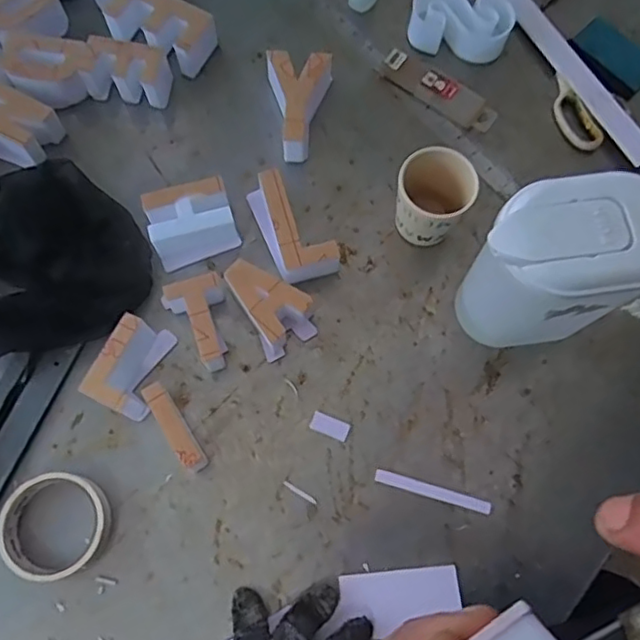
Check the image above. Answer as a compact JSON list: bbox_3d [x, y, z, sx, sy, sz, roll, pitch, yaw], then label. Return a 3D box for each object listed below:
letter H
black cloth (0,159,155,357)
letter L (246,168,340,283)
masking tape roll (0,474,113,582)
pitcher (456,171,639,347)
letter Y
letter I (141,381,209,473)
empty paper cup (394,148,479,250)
[{"bbox_3d":[-0.129,-0.099,0.621,0.082,0.046,0.066,-20,74,-8],"label":"letter H"},{"bbox_3d":[-0.271,-0.071,0.608,0.183,0.049,0.194,-14,74,-6],"label":"black cloth"},{"bbox_3d":[-0.028,-0.091,0.621,0.057,0.046,0.121,-23,75,-8],"label":"letter L"},{"bbox_3d":[-0.231,0.179,0.539,0.088,0.027,0.086,0,73,-2],"label":"masking tape roll"},{"bbox_3d":[0.202,-0.042,0.540,0.159,0.188,0.095,-8,73,-4],"label":"pitcher"},{"bbox_3d":[-0.027,-0.227,0.662,0.068,0.049,0.116,6,73,0],"label":"letter Y"},{"bbox_3d":[-0.131,0.097,0.560,0.018,0.047,0.081,-29,76,-10],"label":"letter I"},{"bbox_3d":[0.105,-0.117,0.612,0.066,0.085,0.068,0,73,-2],"label":"empty paper cup"}]

